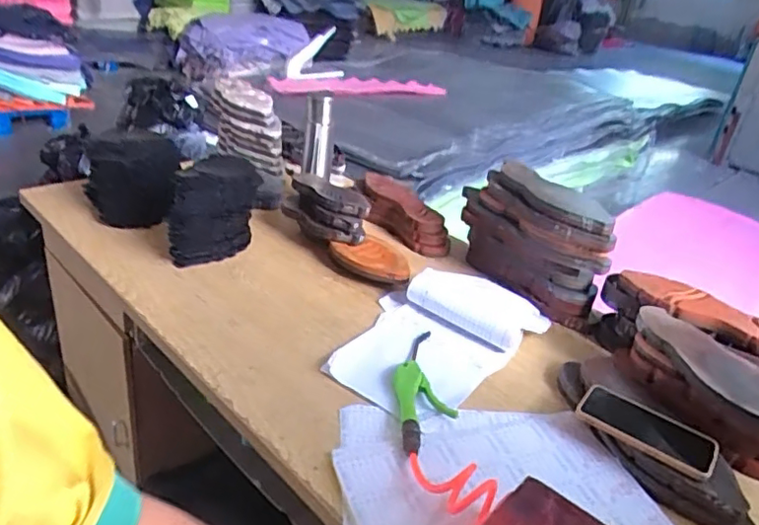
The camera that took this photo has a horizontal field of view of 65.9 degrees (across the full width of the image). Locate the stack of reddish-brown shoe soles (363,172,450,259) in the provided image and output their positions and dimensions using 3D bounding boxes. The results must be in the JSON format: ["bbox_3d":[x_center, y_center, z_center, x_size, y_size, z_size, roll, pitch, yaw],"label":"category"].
[{"bbox_3d":[0.044,-0.107,1.256,0.078,0.092,0.277,-18,51,-38],"label":"stack of reddish-brown shoe soles"}]

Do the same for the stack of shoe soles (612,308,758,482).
[{"bbox_3d":[0.466,0.189,0.795,0.138,0.120,0.287,-7,32,-25],"label":"stack of shoe soles"}]

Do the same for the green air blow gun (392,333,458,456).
[{"bbox_3d":[0.057,0.169,0.807,0.074,0.022,0.252,3,29,-8],"label":"green air blow gun"}]

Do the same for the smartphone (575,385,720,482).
[{"bbox_3d":[0.335,0.208,0.739,0.161,0.014,0.085,25,34,29],"label":"smartphone"}]

